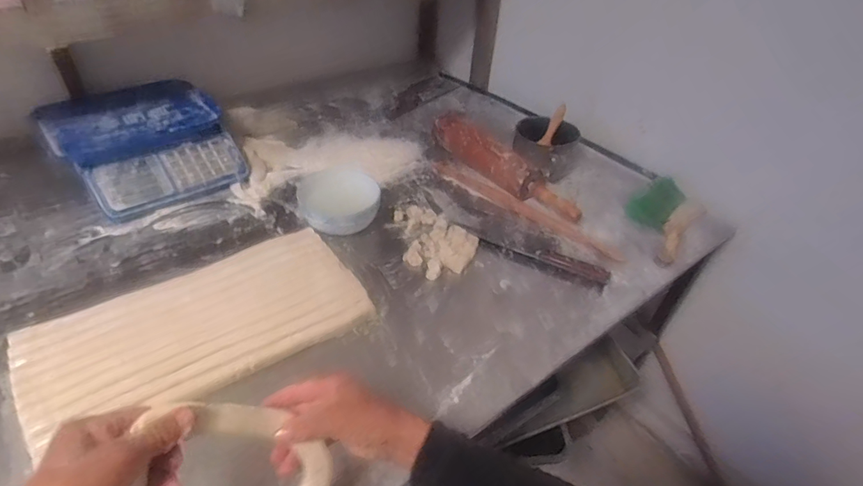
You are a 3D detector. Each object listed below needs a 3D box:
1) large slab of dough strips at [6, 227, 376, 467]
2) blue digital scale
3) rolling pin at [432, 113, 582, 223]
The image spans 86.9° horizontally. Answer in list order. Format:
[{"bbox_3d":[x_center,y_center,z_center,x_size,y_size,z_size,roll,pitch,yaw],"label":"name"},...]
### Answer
[{"bbox_3d":[-0.327,0.110,0.659,0.433,0.026,0.227,-24,54,-28],"label":"large slab of dough strips"},{"bbox_3d":[-0.583,-0.201,0.931,0.298,0.112,0.329,-27,51,-33],"label":"blue digital scale"},{"bbox_3d":[0.153,-0.172,1.002,0.070,0.081,0.418,-24,50,-32],"label":"rolling pin"}]

